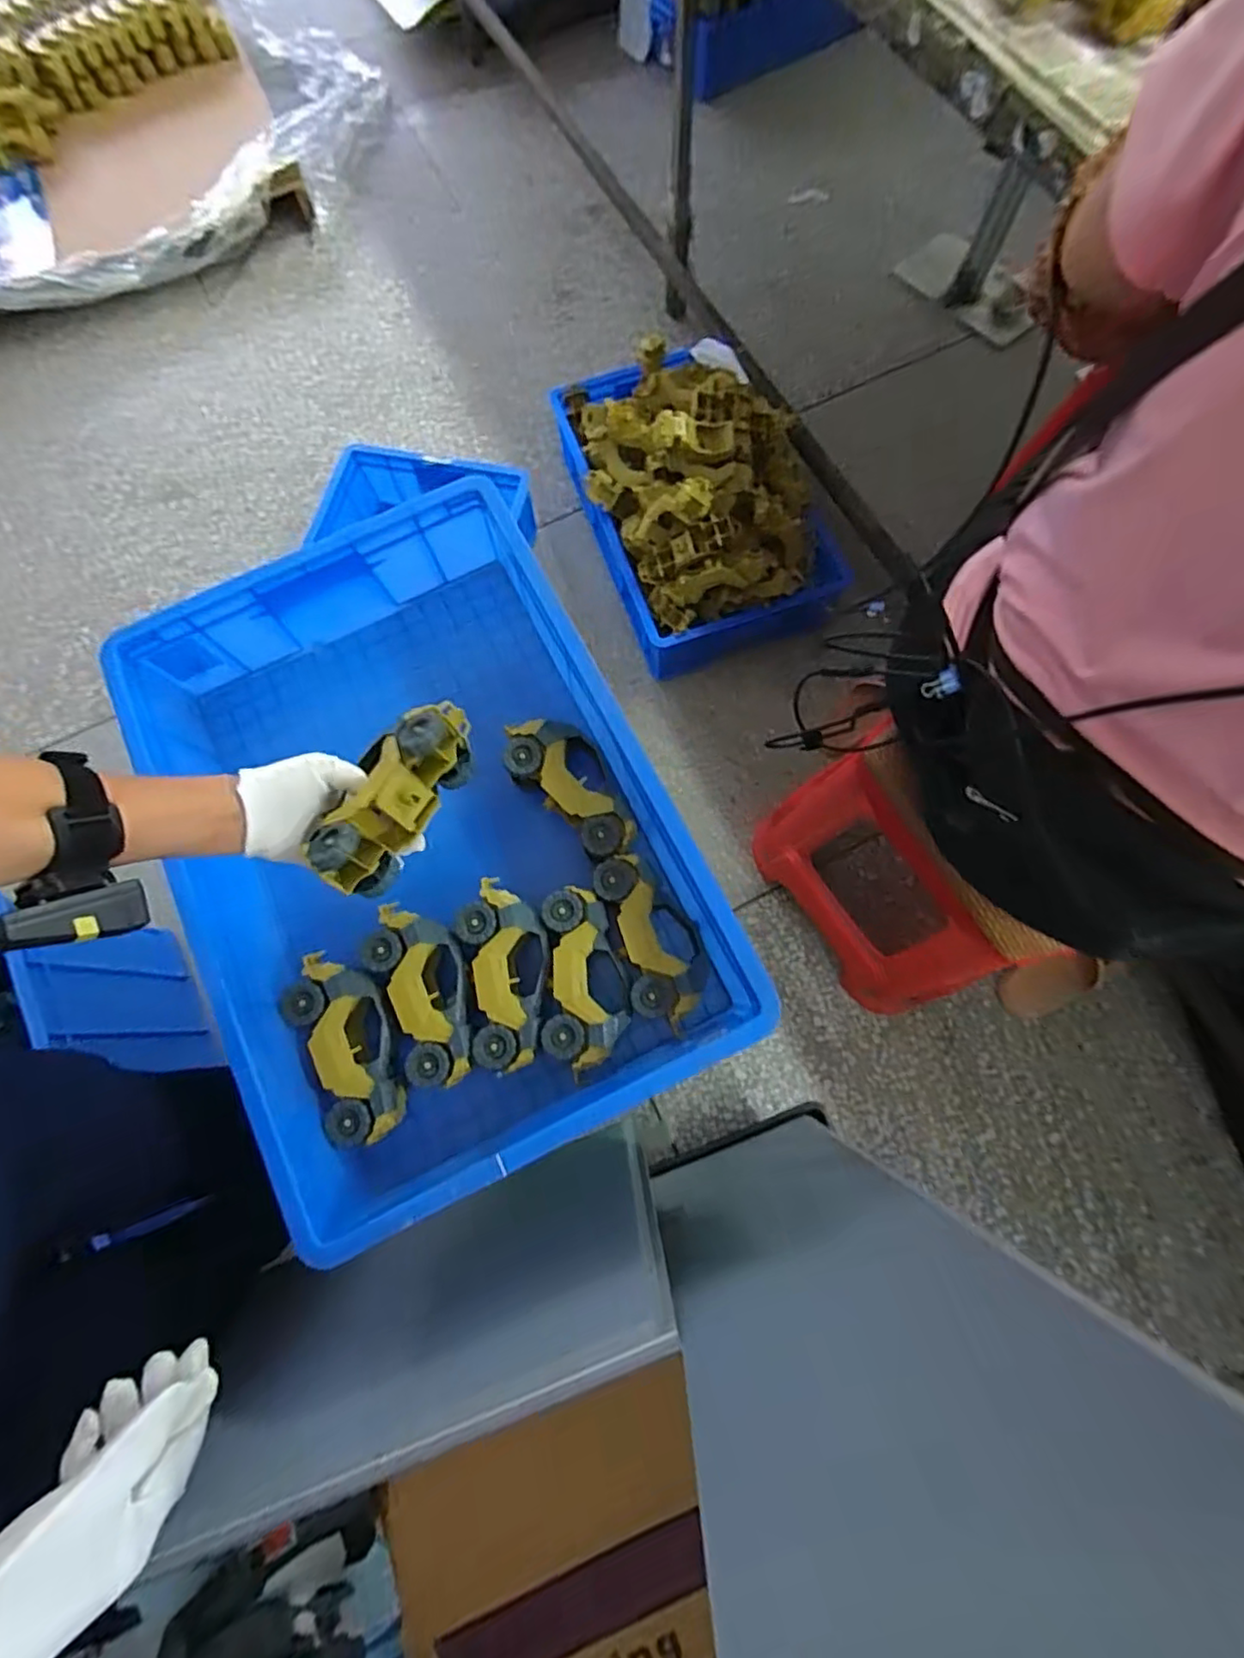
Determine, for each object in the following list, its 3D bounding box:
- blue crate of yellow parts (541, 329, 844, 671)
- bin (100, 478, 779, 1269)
[{"bbox_3d":[0.135,-0.623,1.156,0.378,0.310,0.638,-17,74,-3],"label":"blue crate of yellow parts"},{"bbox_3d":[-0.182,0.011,0.598,0.416,0.150,0.570,-26,75,-5],"label":"bin"}]

